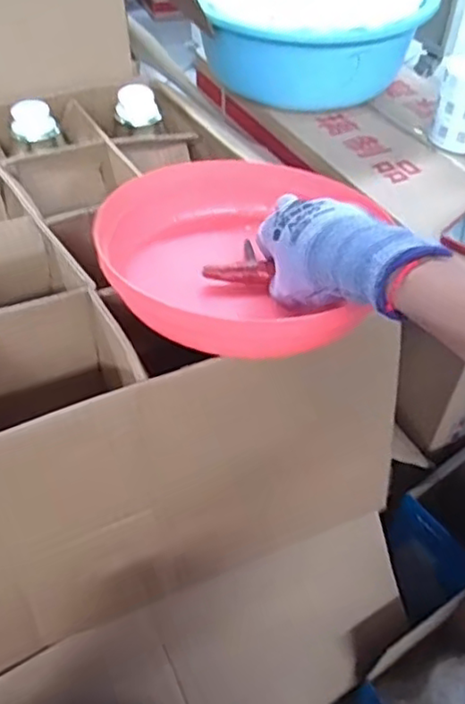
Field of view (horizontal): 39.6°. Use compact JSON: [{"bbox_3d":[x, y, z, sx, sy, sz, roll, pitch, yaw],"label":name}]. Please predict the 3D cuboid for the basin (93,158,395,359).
[{"bbox_3d":[0.004,-0.092,0.526,0.205,0.052,0.236,12,46,9],"label":"basin"}]

